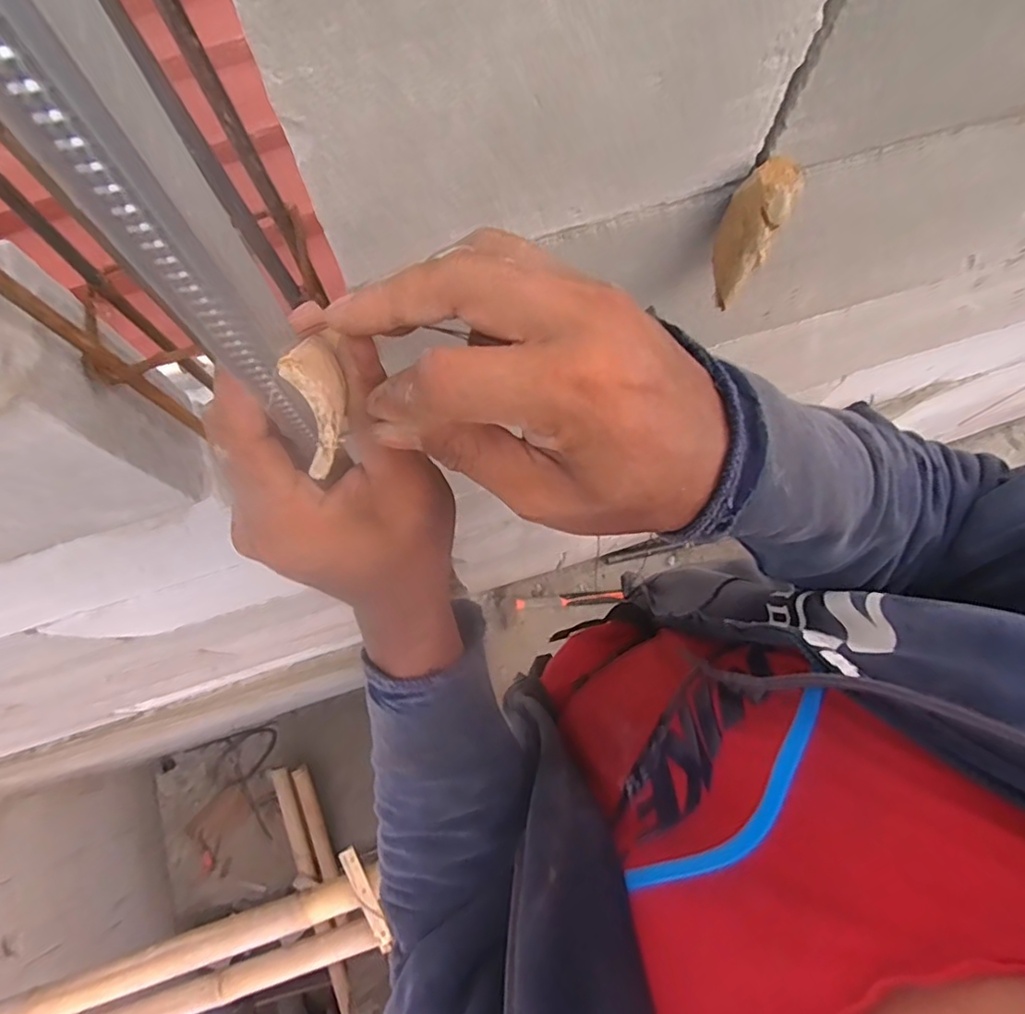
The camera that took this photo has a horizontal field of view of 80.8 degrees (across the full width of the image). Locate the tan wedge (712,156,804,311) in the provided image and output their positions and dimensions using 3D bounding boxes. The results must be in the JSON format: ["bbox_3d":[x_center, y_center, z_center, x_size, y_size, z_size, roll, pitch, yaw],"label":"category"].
[{"bbox_3d":[0.137,-0.158,0.349,0.024,0.083,0.029,-33,77,-9],"label":"tan wedge"}]

